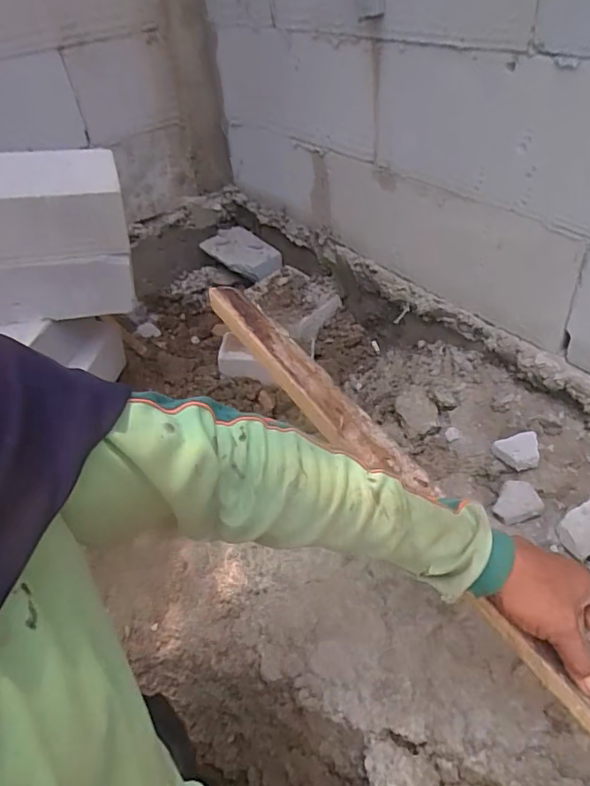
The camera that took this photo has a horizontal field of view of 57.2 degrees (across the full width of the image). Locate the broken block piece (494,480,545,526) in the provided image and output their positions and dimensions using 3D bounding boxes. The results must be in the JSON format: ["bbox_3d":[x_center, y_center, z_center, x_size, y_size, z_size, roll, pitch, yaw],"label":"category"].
[{"bbox_3d":[0.302,0.149,0.743,0.063,0.020,0.057,-13,41,-6],"label":"broken block piece"}]

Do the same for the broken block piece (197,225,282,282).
[{"bbox_3d":[-0.134,-0.370,1.451,0.132,0.061,0.241,-31,46,-25],"label":"broken block piece"}]

